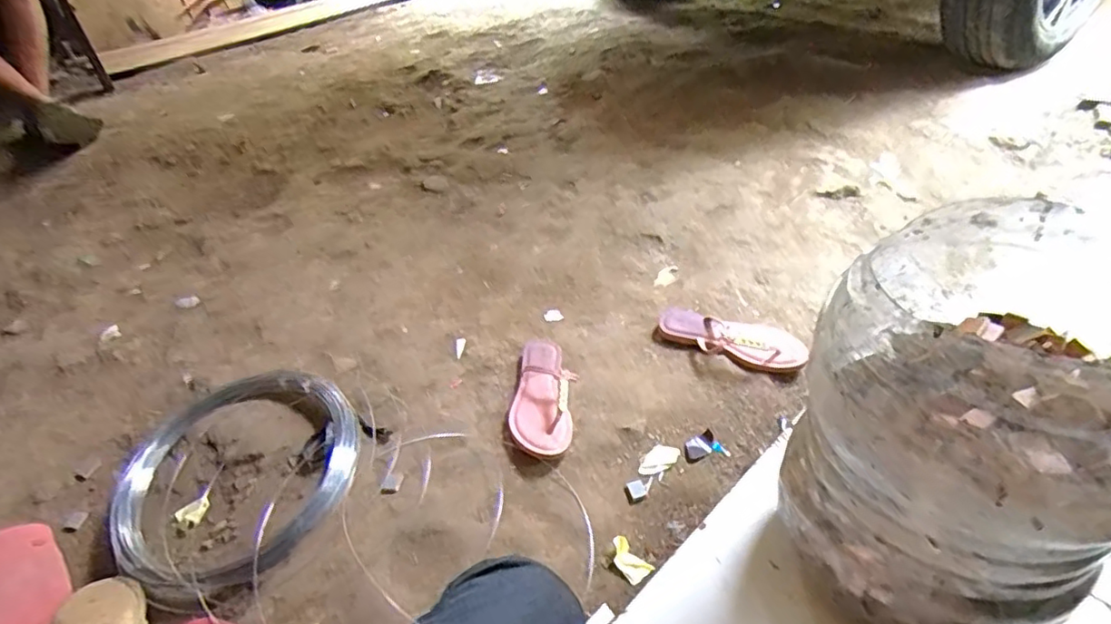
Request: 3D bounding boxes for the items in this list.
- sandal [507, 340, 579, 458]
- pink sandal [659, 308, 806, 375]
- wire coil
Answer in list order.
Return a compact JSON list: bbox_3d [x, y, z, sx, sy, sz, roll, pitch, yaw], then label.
[{"bbox_3d":[-0.017,0.113,0.914,0.094,0.050,0.225,1,41,7],"label":"sandal"},{"bbox_3d":[0.272,0.040,0.964,0.231,0.051,0.088,16,45,23],"label":"pink sandal"},{"bbox_3d":[-0.441,0.226,0.871,0.311,0.064,0.336,-3,40,2],"label":"wire coil"}]

